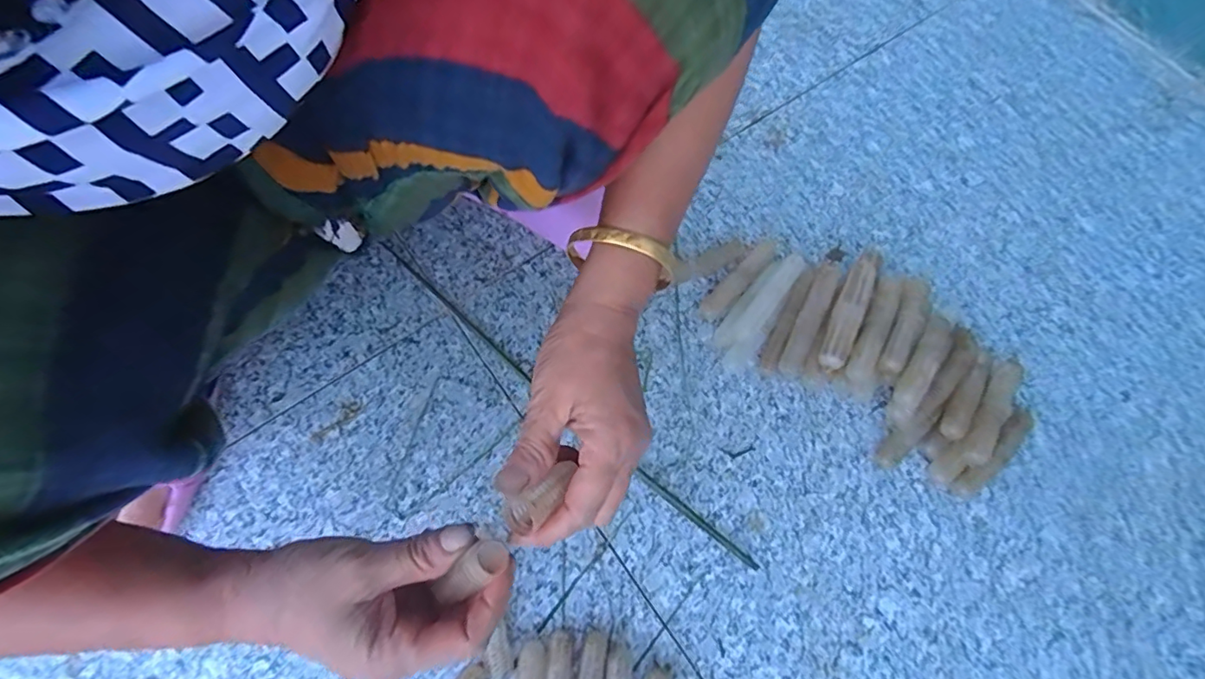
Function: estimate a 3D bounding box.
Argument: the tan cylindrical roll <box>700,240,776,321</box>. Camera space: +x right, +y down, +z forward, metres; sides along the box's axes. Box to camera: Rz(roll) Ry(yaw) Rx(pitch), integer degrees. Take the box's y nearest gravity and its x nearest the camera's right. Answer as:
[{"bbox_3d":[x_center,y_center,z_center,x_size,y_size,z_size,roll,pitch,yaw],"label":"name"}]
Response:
[{"bbox_3d":[0.124,-0.056,0.484,0.020,0.009,0.098,43,74,12],"label":"tan cylindrical roll"}]

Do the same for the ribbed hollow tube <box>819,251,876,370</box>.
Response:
[{"bbox_3d":[0.197,-0.026,0.429,0.021,0.016,0.102,23,69,8],"label":"ribbed hollow tube"}]

